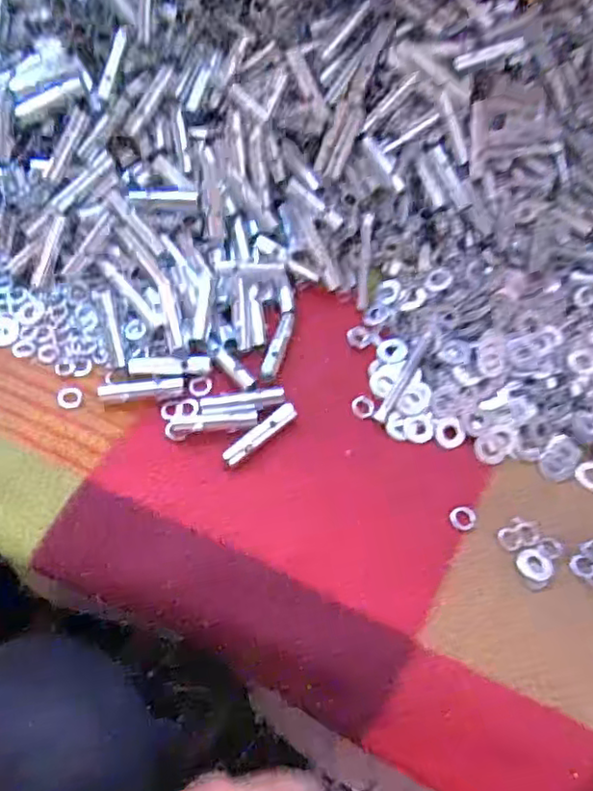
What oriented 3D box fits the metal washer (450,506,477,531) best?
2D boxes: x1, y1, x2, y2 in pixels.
[{"bbox_3d":[0.084,0.061,0.316,0.013,0.004,0.012,2,60,-3],"label":"metal washer"}]

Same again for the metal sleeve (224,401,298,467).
[{"bbox_3d":[-0.019,0.020,0.325,0.045,0.006,0.009,-37,69,-22],"label":"metal sleeve"}]

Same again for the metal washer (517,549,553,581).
[{"bbox_3d":[0.116,0.083,0.308,0.015,0.004,0.016,2,60,-3],"label":"metal washer"}]

